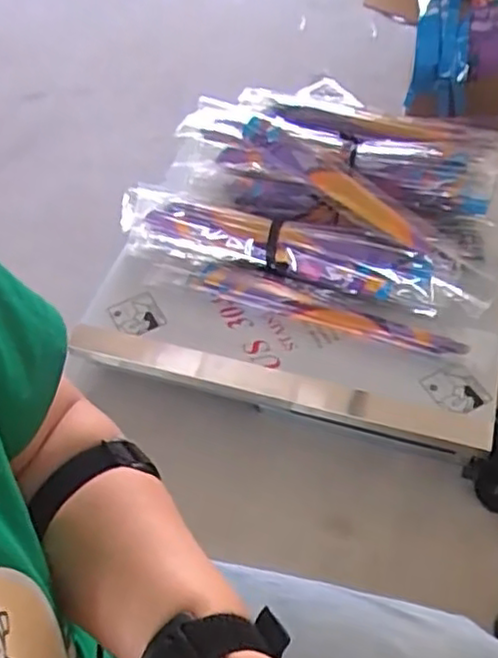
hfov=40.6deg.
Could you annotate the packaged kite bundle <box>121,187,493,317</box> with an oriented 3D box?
[{"bbox_3d":[0.092,-0.154,1.326,0.729,0.096,0.099,16,54,13],"label":"packaged kite bundle"}]

